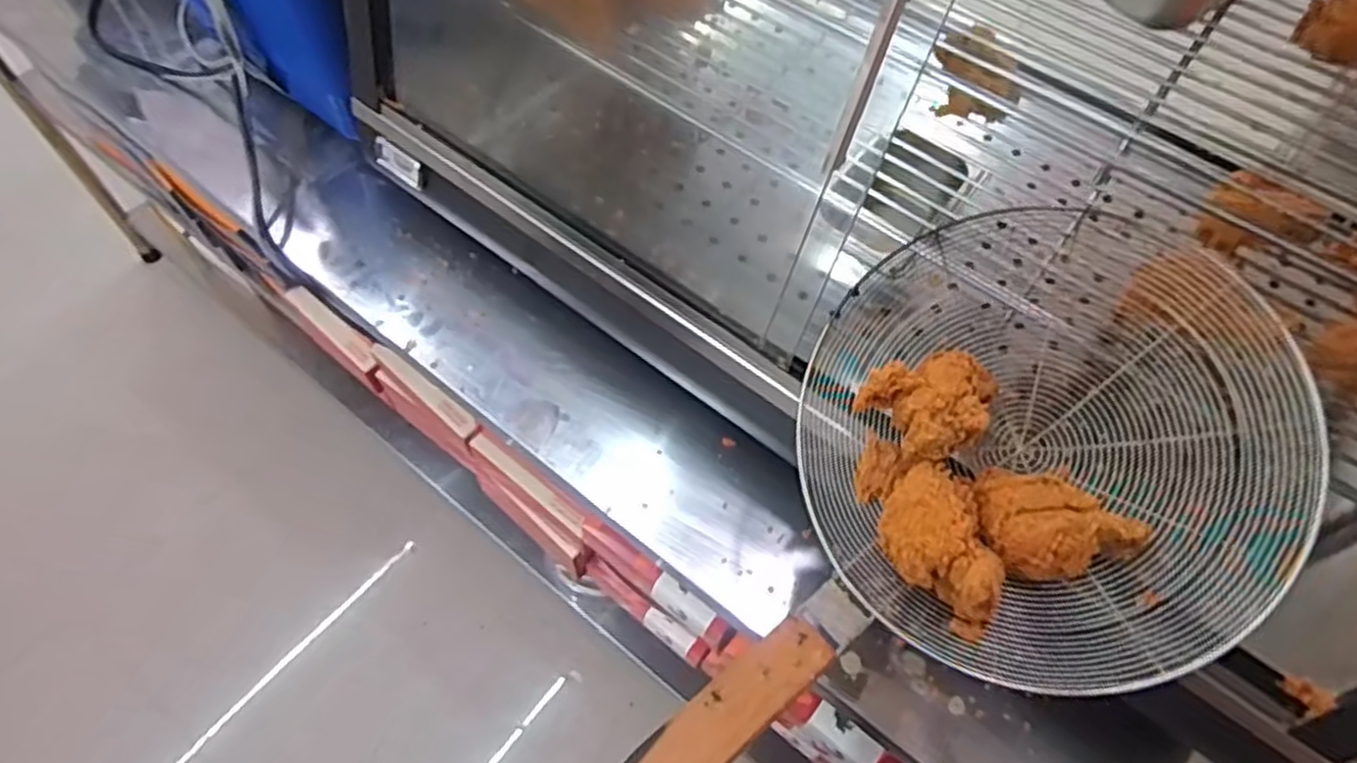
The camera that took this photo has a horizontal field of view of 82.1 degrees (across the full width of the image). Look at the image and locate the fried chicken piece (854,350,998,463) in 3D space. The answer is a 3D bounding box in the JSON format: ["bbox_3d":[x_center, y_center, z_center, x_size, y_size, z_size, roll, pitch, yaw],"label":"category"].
[{"bbox_3d":[0.166,0.016,0.508,0.077,0.045,0.069,-24,65,-16],"label":"fried chicken piece"}]

